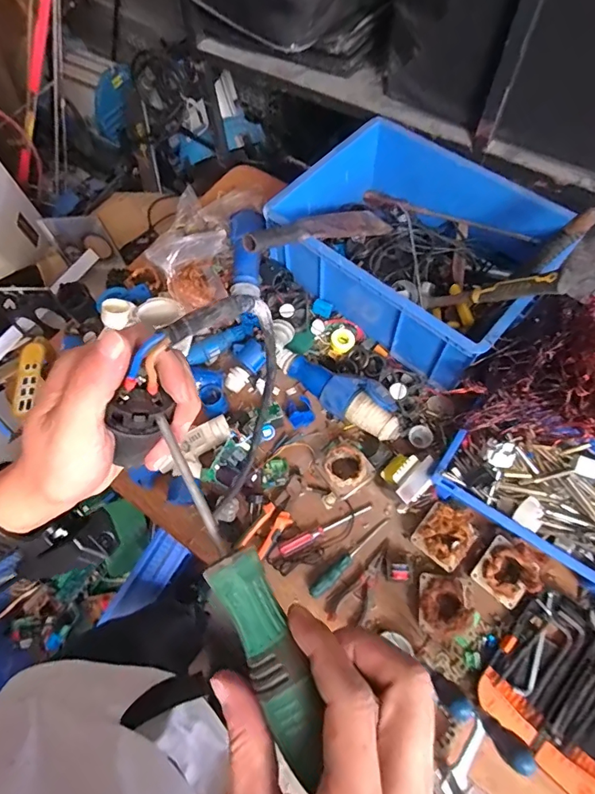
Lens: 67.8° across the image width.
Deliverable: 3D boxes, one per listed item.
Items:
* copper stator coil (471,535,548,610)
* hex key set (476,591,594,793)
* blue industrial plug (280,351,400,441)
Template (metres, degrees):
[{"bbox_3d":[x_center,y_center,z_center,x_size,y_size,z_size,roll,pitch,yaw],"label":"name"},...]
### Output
[{"bbox_3d":[0.332,0.272,0.695,0.089,0.049,0.090,33,71,16],"label":"copper stator coil"},{"bbox_3d":[0.401,0.428,0.647,0.209,0.020,0.201,-43,71,-16],"label":"hex key set"},{"bbox_3d":[0.077,-0.013,0.813,0.253,0.055,0.078,32,70,15],"label":"blue industrial plug"}]

